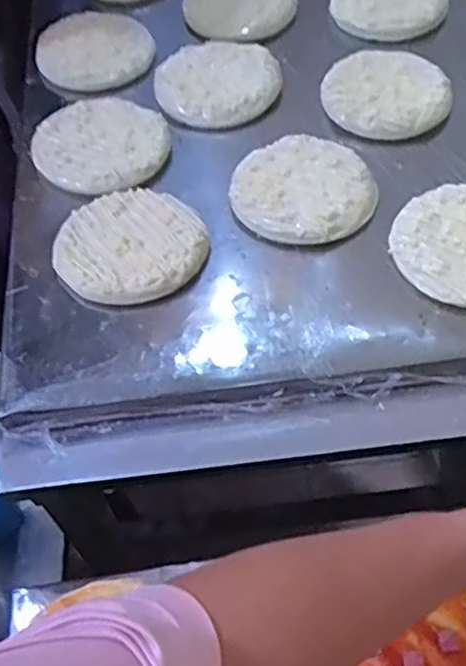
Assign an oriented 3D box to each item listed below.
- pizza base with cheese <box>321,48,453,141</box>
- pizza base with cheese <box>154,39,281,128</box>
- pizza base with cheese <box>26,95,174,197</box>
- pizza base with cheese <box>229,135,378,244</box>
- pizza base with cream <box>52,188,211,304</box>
[{"bbox_3d":[0.180,-0.281,0.785,0.144,0.025,0.141,-2,56,3],"label":"pizza base with cheese"},{"bbox_3d":[-0.017,-0.318,0.821,0.146,0.020,0.168,1,56,4],"label":"pizza base with cheese"},{"bbox_3d":[-0.152,-0.221,0.746,0.154,0.024,0.131,25,61,19],"label":"pizza base with cheese"},{"bbox_3d":[0.072,-0.153,0.696,0.144,0.028,0.143,-2,56,3],"label":"pizza base with cheese"},{"bbox_3d":[-0.103,-0.094,0.661,0.146,0.022,0.141,-2,56,3],"label":"pizza base with cream"}]

